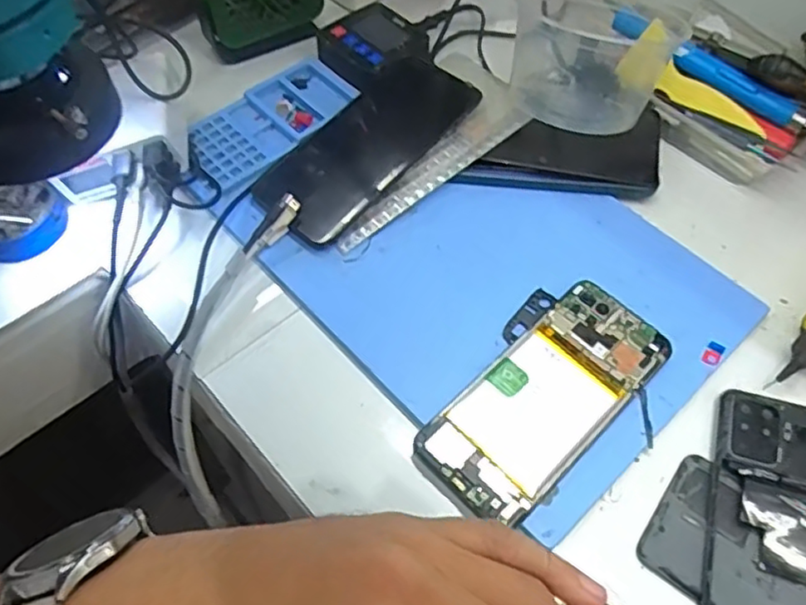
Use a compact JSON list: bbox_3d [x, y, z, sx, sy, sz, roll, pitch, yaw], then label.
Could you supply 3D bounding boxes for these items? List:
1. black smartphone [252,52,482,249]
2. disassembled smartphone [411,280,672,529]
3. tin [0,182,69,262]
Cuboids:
[{"bbox_3d":[-0.024,-0.113,0.460,0.078,0.013,0.172,39,74,24],"label":"black smartphone"},{"bbox_3d":[0.081,0.055,0.368,0.159,0.014,0.069,-39,66,-23],"label":"disassembled smartphone"},{"bbox_3d":[-0.262,-0.057,0.431,0.056,0.023,0.059,1,57,-1],"label":"tin"}]

